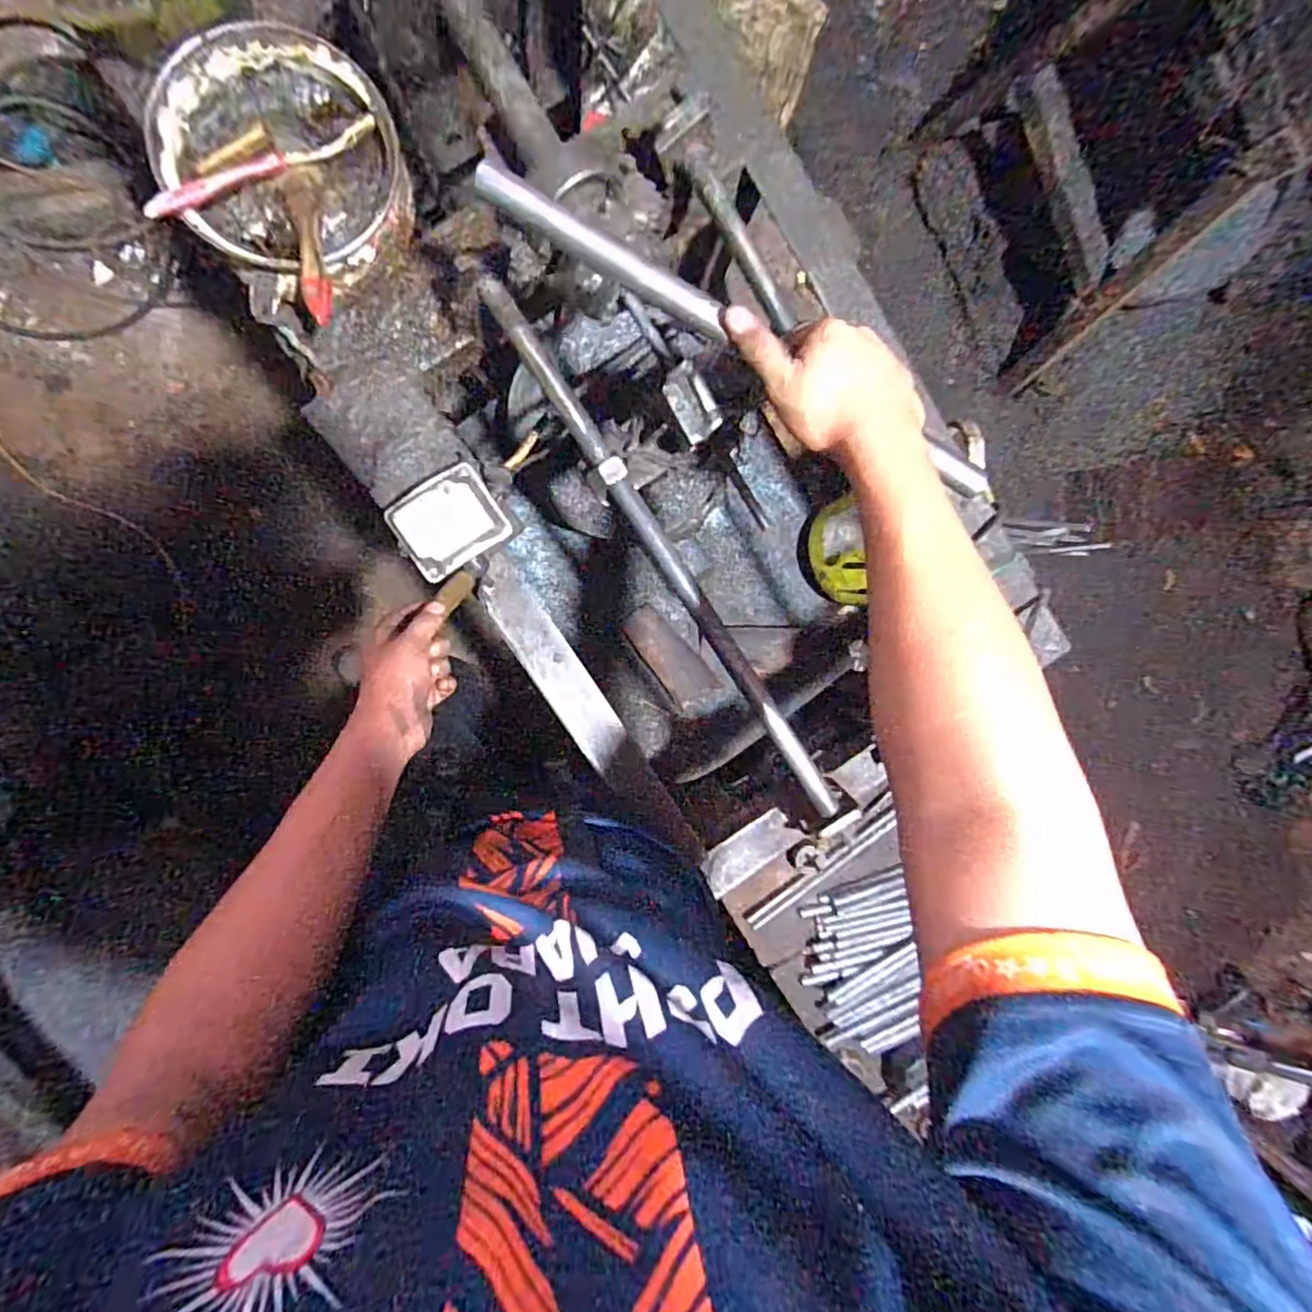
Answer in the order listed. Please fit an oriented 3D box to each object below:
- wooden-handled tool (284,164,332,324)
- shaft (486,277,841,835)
[{"bbox_3d":[-0.266,-0.319,0.474,0.024,0.018,0.145,-13,74,-6],"label":"wooden-handled tool"},{"bbox_3d":[0.015,-0.078,0.539,0.022,0.020,0.532,-34,98,-3],"label":"shaft"}]

